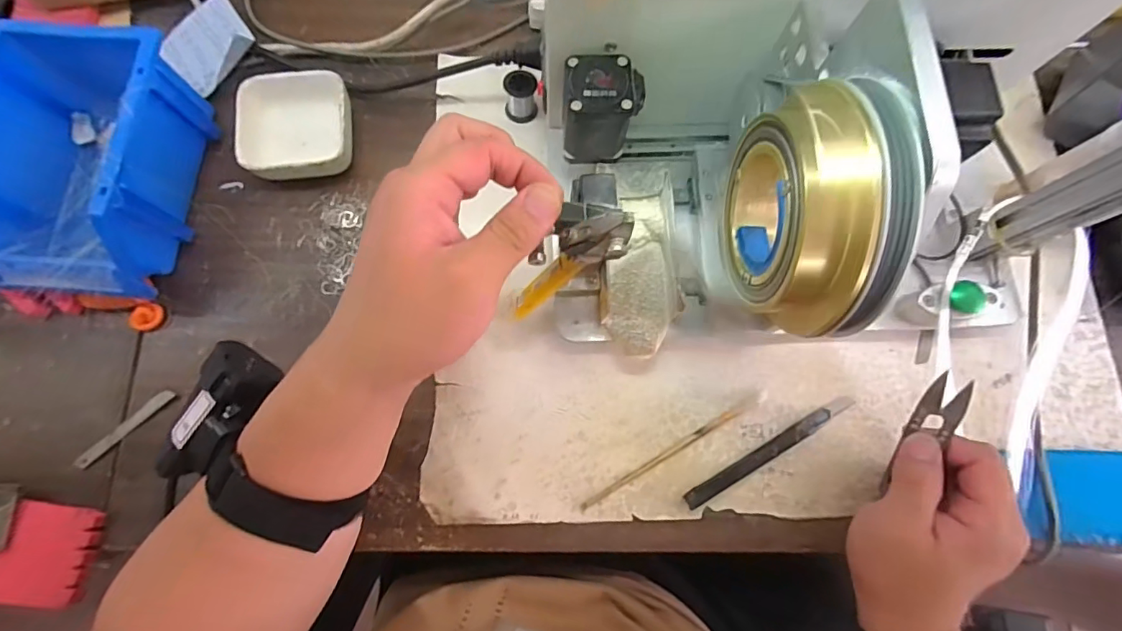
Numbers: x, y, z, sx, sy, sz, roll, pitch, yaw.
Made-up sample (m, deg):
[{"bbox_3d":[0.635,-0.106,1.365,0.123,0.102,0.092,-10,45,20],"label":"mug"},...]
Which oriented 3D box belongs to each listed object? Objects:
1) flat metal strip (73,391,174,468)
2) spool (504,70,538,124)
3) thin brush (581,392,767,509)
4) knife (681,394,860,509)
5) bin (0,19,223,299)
[{"bbox_3d":[-0.315,0.081,0.365,0.079,0.006,0.009,-40,79,-9],"label":"flat metal strip"},{"bbox_3d":[-0.033,-0.179,0.414,0.026,0.034,0.022,7,76,1],"label":"spool"},{"bbox_3d":[0.083,0.096,0.369,0.156,0.004,0.008,-29,78,-7],"label":"thin brush"},{"bbox_3d":[0.152,0.097,0.368,0.145,0.008,0.014,-29,78,-7],"label":"knife"},{"bbox_3d":[-0.346,-0.115,0.375,0.133,0.085,0.201,11,76,2],"label":"bin"}]

